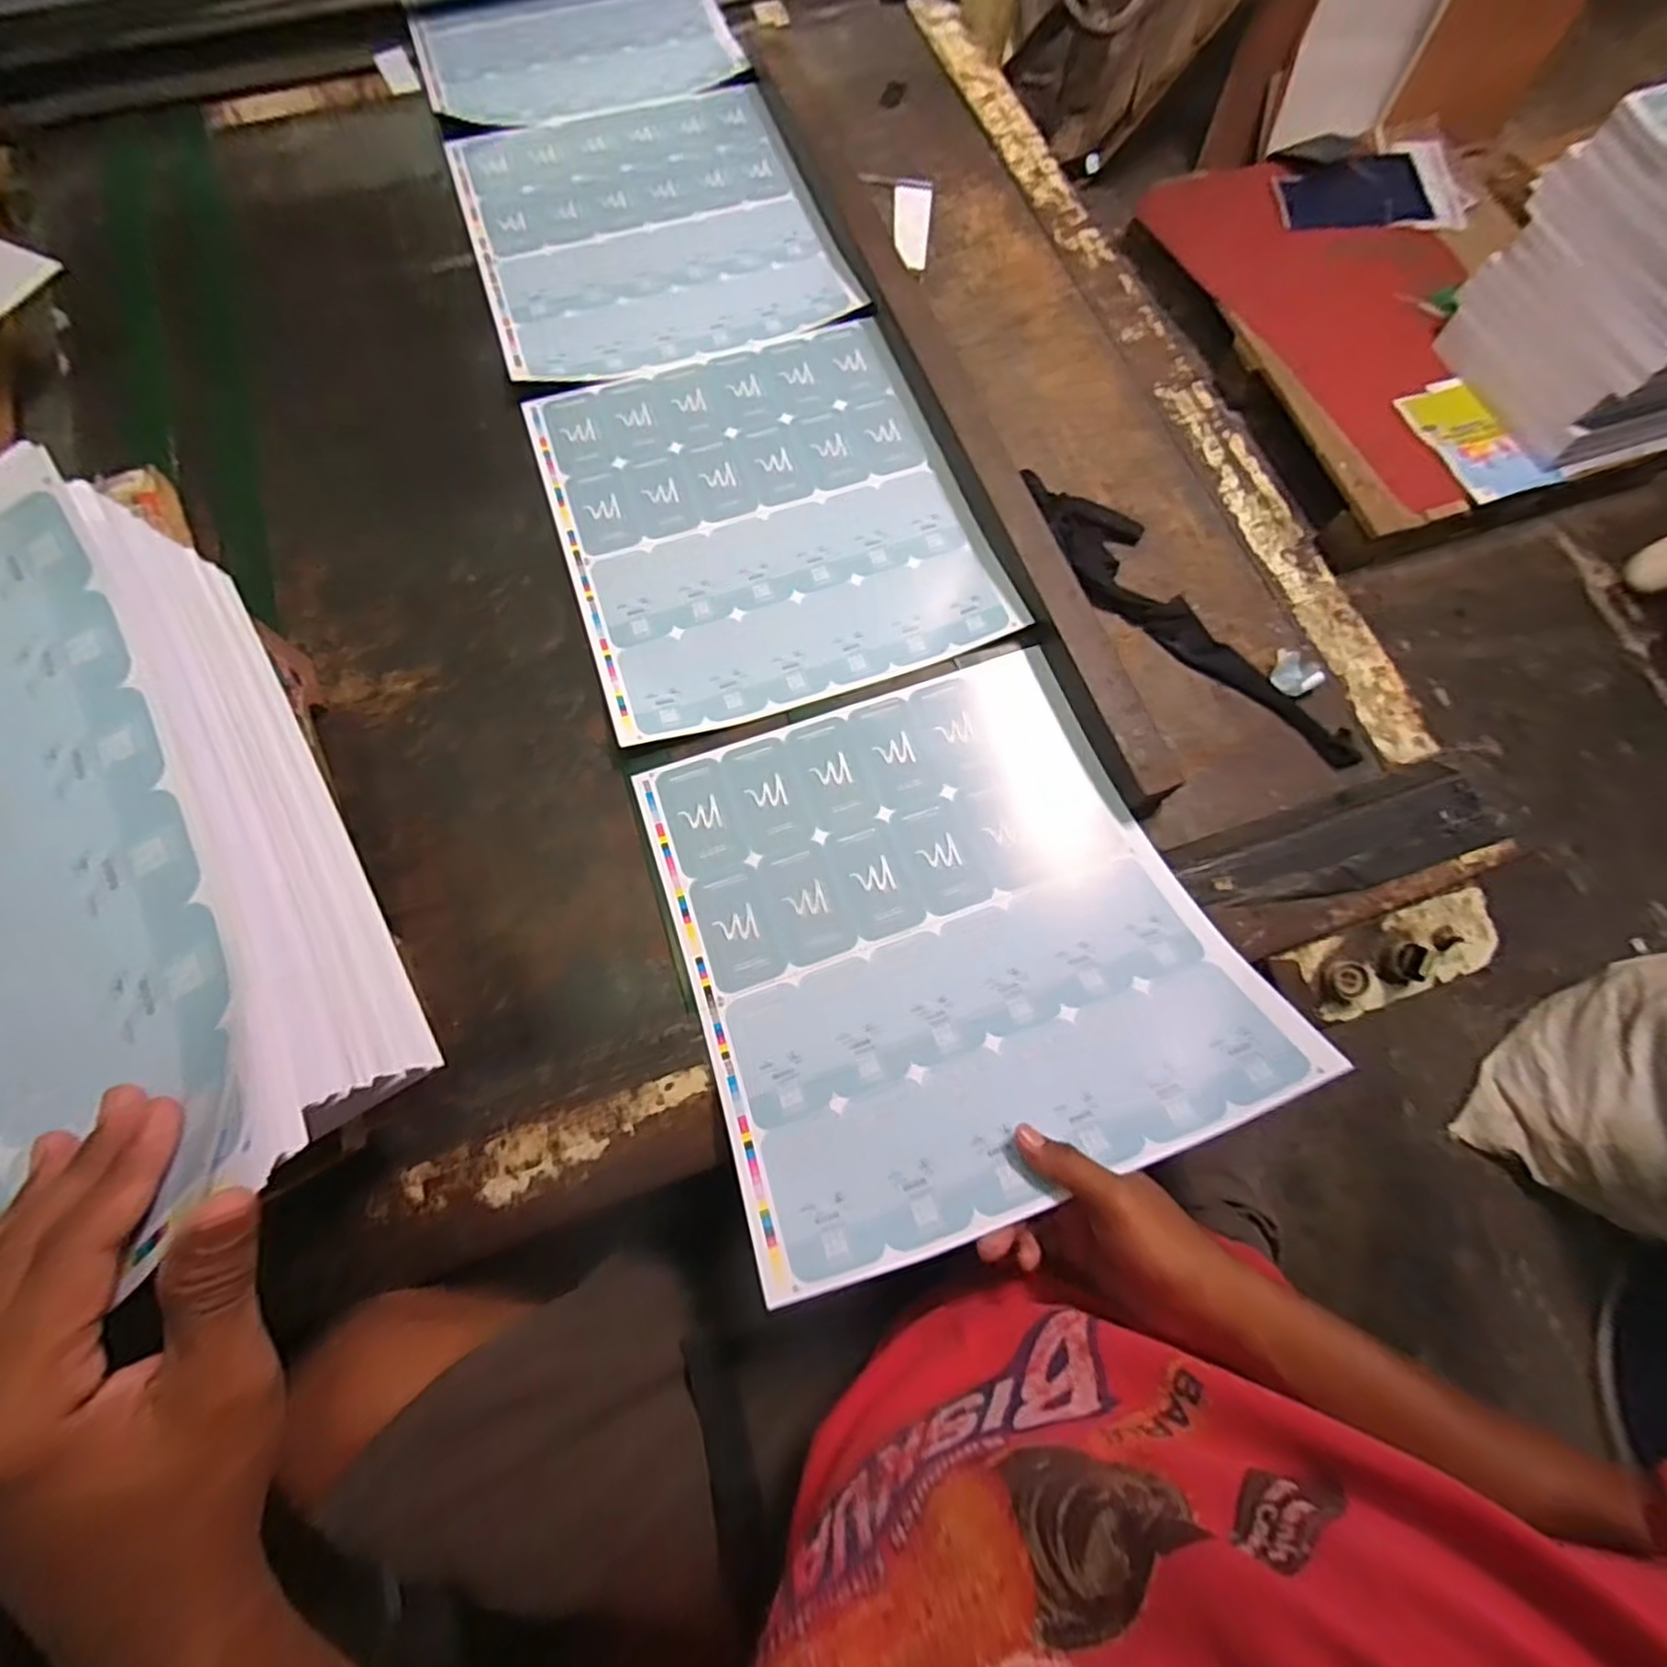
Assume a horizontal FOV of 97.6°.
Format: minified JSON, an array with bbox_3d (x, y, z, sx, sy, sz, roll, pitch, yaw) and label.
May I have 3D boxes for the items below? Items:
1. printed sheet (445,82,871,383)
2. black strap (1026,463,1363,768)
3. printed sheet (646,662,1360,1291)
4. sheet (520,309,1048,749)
[{"bbox_3d":[-0.198,-0.644,0.774,0.351,0.009,0.375,-19,74,-7],"label":"printed sheet"},{"bbox_3d":[0.302,-0.190,0.623,0.082,0.031,0.349,-42,77,-12],"label":"black strap"},{"bbox_3d":[0.069,0.052,0.515,0.361,0.098,0.375,-19,73,-6],"label":"printed sheet"},{"bbox_3d":[-0.063,-0.292,0.663,0.355,0.009,0.380,-18,73,-6],"label":"sheet"}]

